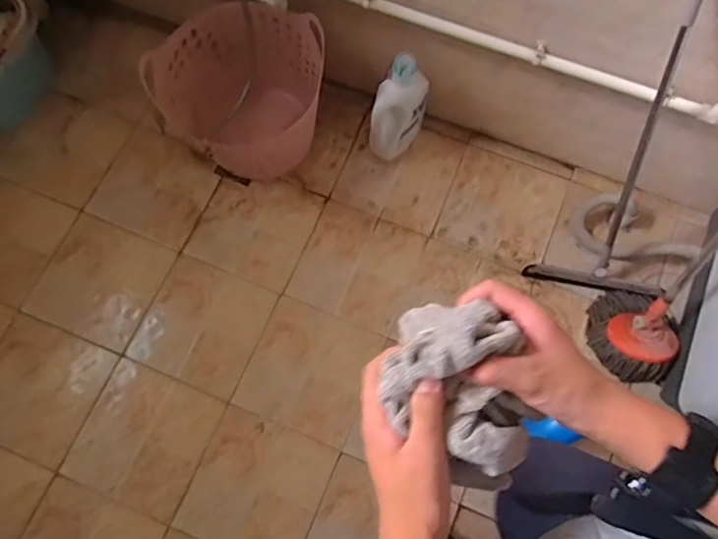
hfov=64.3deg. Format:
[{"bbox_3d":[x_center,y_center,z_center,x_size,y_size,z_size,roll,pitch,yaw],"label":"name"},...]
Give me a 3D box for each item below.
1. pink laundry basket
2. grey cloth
[{"bbox_3d":[-0.286,-0.452,1.491,0.363,0.376,0.384,0,71,-1],"label":"pink laundry basket"},{"bbox_3d":[0.070,0.082,0.398,0.101,0.054,0.119,4,71,0],"label":"grey cloth"}]

